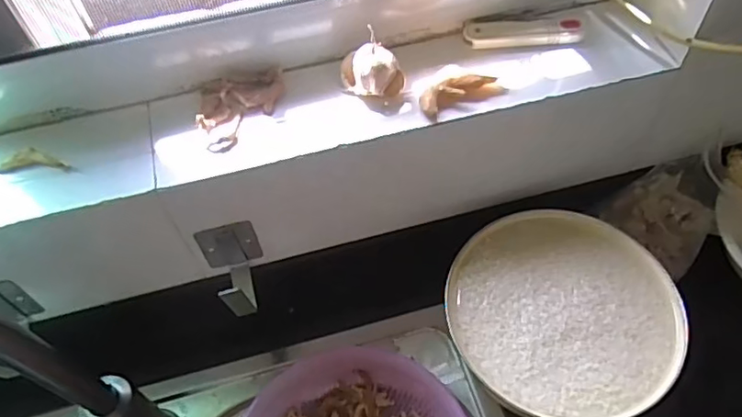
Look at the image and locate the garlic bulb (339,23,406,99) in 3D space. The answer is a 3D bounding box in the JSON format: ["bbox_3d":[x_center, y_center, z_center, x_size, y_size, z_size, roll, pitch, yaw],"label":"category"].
[{"bbox_3d":[0.001,-0.114,0.468,0.036,0.037,0.042,-32,58,-18],"label":"garlic bulb"}]

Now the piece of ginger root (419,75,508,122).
[{"bbox_3d":[0.073,-0.094,0.472,0.069,0.015,0.022,-20,55,-10],"label":"piece of ginger root"}]

